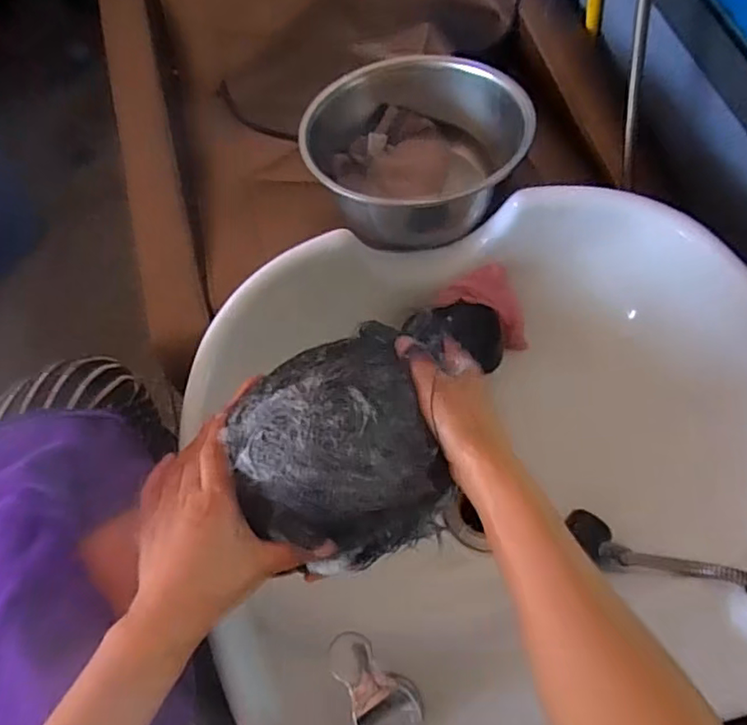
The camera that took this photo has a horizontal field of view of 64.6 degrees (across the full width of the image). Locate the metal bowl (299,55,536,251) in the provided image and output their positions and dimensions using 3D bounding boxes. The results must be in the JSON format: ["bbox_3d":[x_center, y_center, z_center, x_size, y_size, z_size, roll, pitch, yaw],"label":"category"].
[{"bbox_3d":[0.056,-0.253,0.696,0.219,0.093,0.256,39,75,16],"label":"metal bowl"}]

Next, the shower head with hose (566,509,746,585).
[{"bbox_3d":[0.280,0.197,0.598,0.036,0.202,0.051,39,71,-24],"label":"shower head with hose"}]

